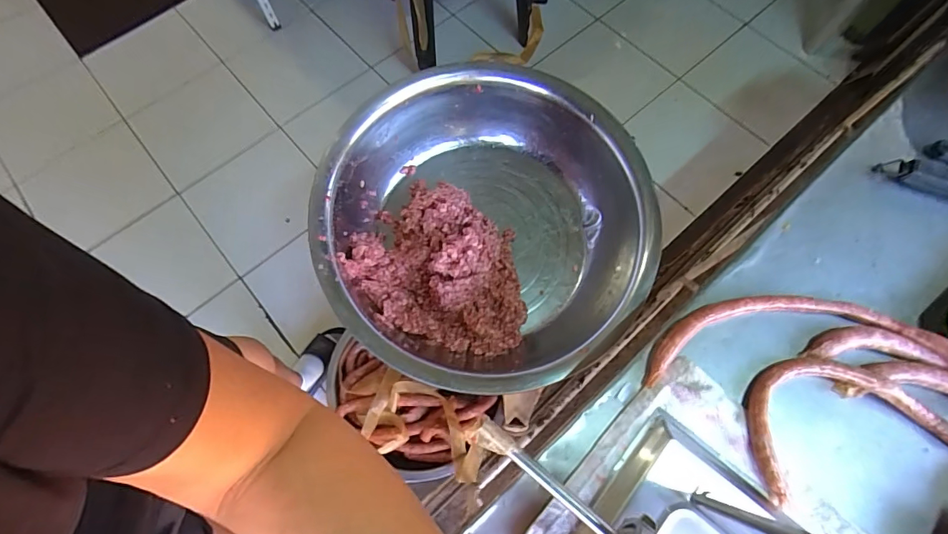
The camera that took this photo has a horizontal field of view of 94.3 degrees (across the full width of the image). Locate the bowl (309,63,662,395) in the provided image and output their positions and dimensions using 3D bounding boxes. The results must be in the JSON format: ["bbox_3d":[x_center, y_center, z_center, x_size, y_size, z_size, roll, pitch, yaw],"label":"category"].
[{"bbox_3d":[0.026,-0.072,0.839,0.570,0.188,0.579,0,70,1],"label":"bowl"}]

